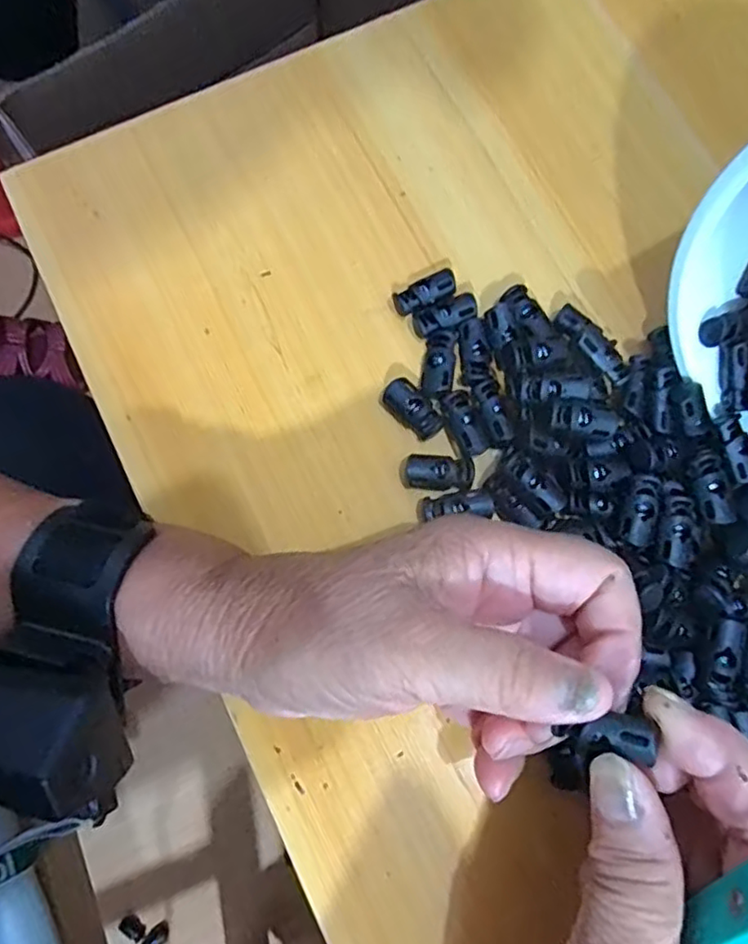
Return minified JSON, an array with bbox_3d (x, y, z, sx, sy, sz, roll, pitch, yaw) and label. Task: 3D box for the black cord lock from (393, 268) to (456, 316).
[{"bbox_3d":[0.023,-0.077,0.280,0.029,0.009,0.013,-27,78,-6],"label":"black cord lock"}]

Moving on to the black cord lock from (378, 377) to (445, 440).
[{"bbox_3d":[0.016,-0.026,0.267,0.028,0.009,0.014,42,80,10],"label":"black cord lock"}]

